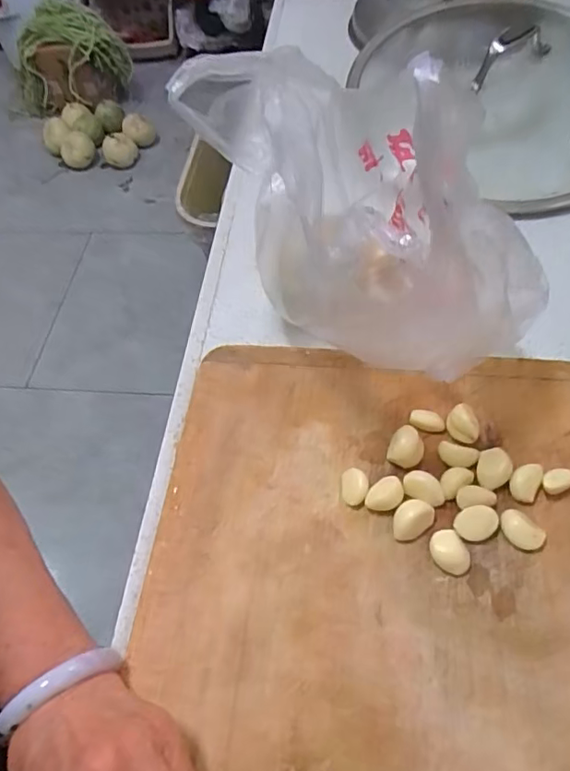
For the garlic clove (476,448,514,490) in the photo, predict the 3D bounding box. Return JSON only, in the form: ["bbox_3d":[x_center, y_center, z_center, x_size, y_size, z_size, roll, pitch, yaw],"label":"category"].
[{"bbox_3d":[0.141,0.056,0.370,0.022,0.013,0.025,30,63,20],"label":"garlic clove"}]

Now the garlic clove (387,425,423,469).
[{"bbox_3d":[0.086,0.045,0.386,0.023,0.018,0.025,-1,57,2],"label":"garlic clove"}]

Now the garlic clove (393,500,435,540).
[{"bbox_3d":[0.083,0.088,0.360,0.022,0.015,0.028,35,65,22],"label":"garlic clove"}]

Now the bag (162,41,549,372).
[{"bbox_3d":[0.074,-0.128,0.437,0.264,0.215,0.107,6,59,11],"label":"bag"}]

